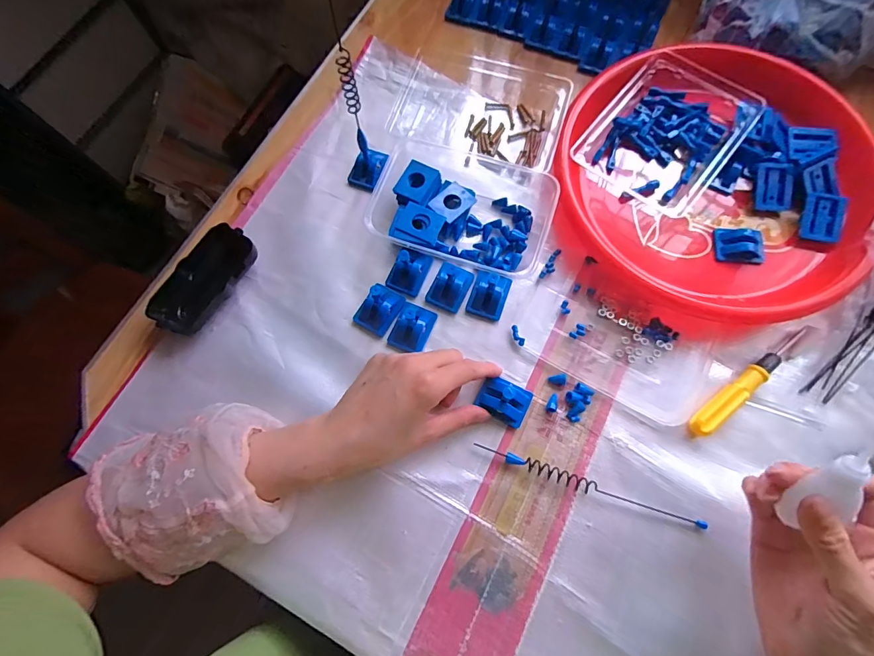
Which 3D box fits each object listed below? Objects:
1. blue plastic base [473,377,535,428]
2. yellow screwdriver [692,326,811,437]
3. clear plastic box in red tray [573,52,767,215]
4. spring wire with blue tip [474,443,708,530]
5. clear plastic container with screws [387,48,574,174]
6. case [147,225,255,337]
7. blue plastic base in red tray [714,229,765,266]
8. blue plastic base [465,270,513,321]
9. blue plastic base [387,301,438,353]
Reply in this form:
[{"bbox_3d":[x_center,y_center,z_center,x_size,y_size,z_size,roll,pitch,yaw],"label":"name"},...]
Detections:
[{"bbox_3d":[0.058,0.063,0.360,0.044,0.014,0.034,25,75,9],"label":"blue plastic base"},{"bbox_3d":[0.270,0.044,0.354,0.142,0.014,0.016,-37,75,-10],"label":"yellow screwdriver"},{"bbox_3d":[0.234,-0.197,0.416,0.123,0.032,0.156,37,77,12],"label":"clear plastic box in red tray"},{"bbox_3d":[0.126,0.132,0.341,0.187,0.007,0.013,19,74,7],"label":"spring wire with blue tip"},{"bbox_3d":[0.050,-0.244,0.442,0.178,0.030,0.129,22,74,8],"label":"clear plastic container with screws"},{"bbox_3d":[-0.218,-0.044,0.388,0.049,0.026,0.107,34,76,11],"label":"case"},{"bbox_3d":[0.288,-0.079,0.389,0.044,0.014,0.030,4,73,3],"label":"blue plastic base in red tray"},{"bbox_3d":[0.050,-0.033,0.388,0.034,0.017,0.043,19,74,7],"label":"blue plastic base"},{"bbox_3d":[-0.023,-0.001,0.378,0.034,0.021,0.043,22,74,8],"label":"blue plastic base"}]

